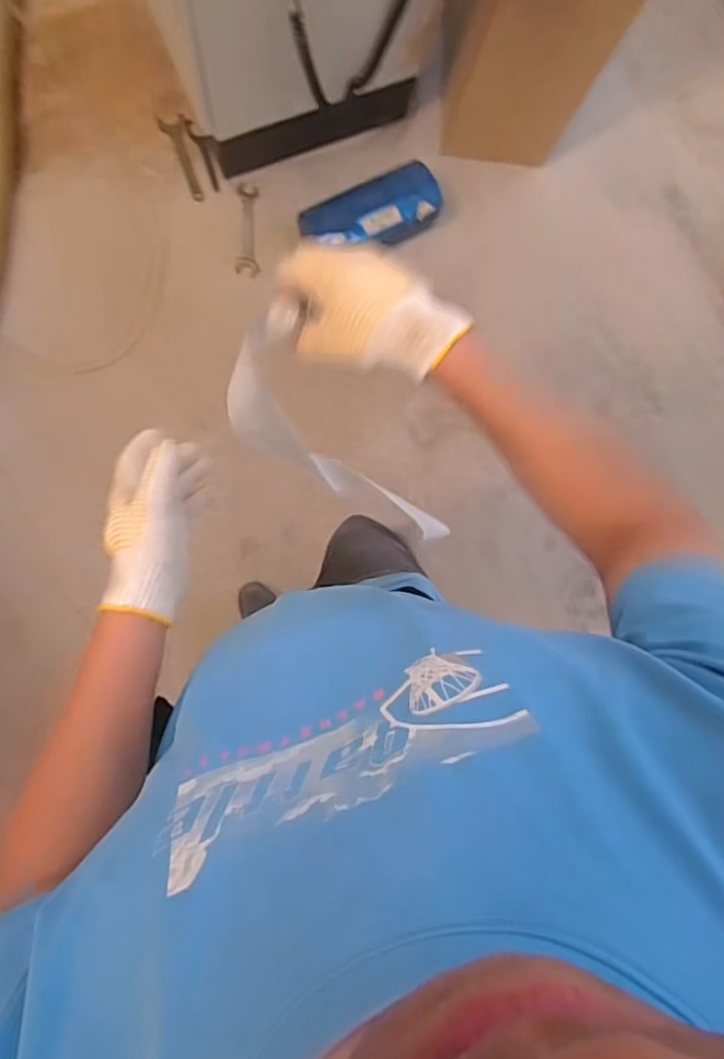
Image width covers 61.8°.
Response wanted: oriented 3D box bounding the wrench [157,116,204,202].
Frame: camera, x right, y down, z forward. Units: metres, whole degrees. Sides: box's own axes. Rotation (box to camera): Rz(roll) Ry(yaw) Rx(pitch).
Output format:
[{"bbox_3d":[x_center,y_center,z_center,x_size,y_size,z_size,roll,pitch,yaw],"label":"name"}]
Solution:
[{"bbox_3d":[-0.476,-1.002,1.638,0.071,0.015,0.234,-21,91,-8],"label":"wrench"}]

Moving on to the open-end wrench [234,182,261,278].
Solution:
[{"bbox_3d":[-0.307,-0.809,1.621,0.062,0.018,0.273,0,88,-8],"label":"open-end wrench"}]

